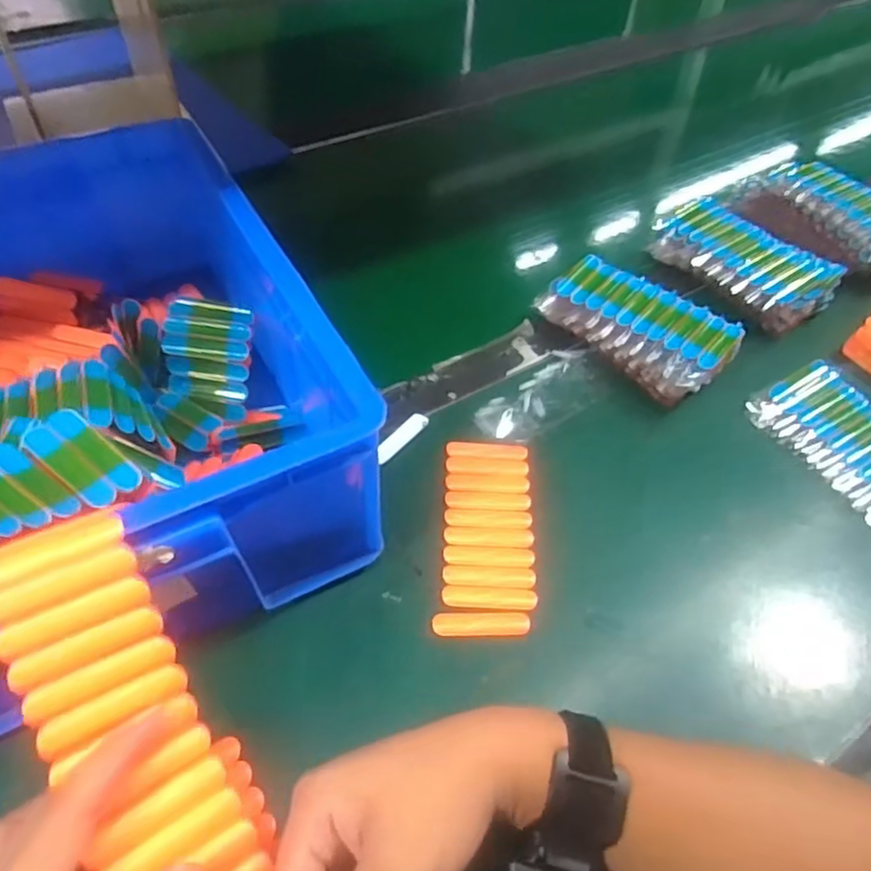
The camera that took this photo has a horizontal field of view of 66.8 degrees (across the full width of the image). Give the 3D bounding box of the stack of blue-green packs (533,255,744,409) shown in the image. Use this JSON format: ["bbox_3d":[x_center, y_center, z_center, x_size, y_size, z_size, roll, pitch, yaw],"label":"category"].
[{"bbox_3d":[0.177,-0.096,0.588,0.091,0.051,0.165,-33,59,-26],"label":"stack of blue-green packs"}]

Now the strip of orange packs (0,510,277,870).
[{"bbox_3d":[-0.117,0.165,0.289,0.068,0.031,0.262,-24,85,-21],"label":"strip of orange packs"}]

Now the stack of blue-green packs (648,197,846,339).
[{"bbox_3d":[0.292,-0.173,0.647,0.093,0.037,0.183,-23,55,-20],"label":"stack of blue-green packs"}]

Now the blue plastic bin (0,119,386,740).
[{"bbox_3d":[-0.256,-0.049,0.455,0.296,0.137,0.417,-23,55,-20],"label":"blue plastic bin"}]

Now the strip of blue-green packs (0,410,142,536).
[{"bbox_3d":[-0.205,0.024,0.329,0.063,0.014,0.090,36,38,13],"label":"strip of blue-green packs"}]

